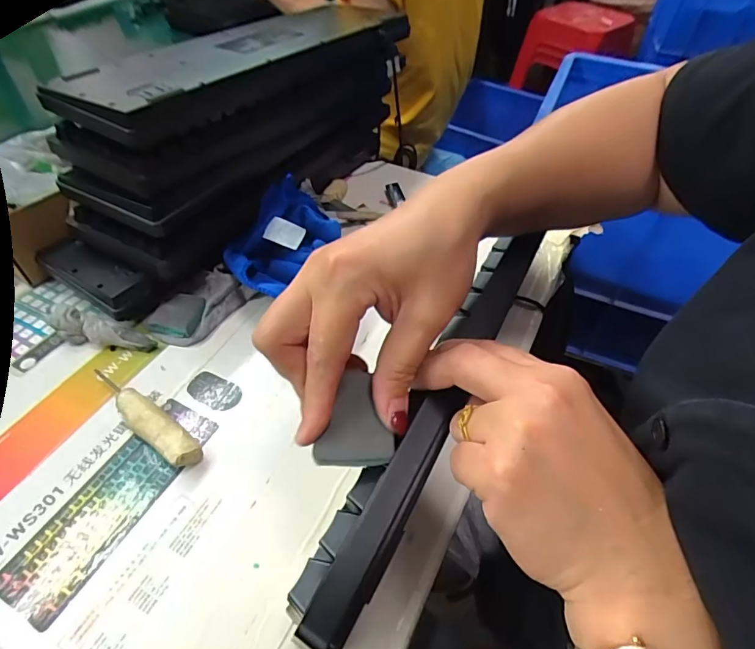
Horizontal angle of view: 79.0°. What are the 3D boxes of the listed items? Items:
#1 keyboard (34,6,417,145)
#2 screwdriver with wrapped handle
[{"bbox_3d":[-0.130,-0.293,0.494,0.122,0.034,0.409,30,54,22],"label":"keyboard"},{"bbox_3d":[-0.191,0.074,0.375,0.126,0.024,0.025,32,55,24],"label":"screwdriver with wrapped handle"}]

